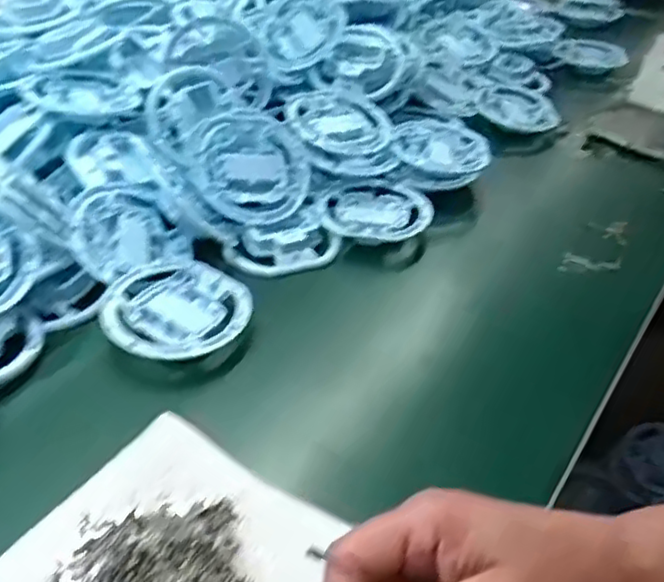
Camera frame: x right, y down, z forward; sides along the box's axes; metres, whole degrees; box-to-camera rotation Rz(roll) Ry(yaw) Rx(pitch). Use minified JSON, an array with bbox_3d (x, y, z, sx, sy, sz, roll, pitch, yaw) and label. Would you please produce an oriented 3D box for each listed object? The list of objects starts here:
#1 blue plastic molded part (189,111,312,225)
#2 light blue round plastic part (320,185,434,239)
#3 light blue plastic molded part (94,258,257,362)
[{"bbox_3d":[-0.069,-0.113,0.611,0.102,0.019,0.101,6,75,-22],"label":"blue plastic molded part"},{"bbox_3d":[0.042,-0.075,0.632,0.102,0.011,0.082,0,40,-4],"label":"light blue round plastic part"},{"bbox_3d":[-0.116,0.012,0.504,0.095,0.015,0.100,2,40,-2],"label":"light blue plastic molded part"}]

